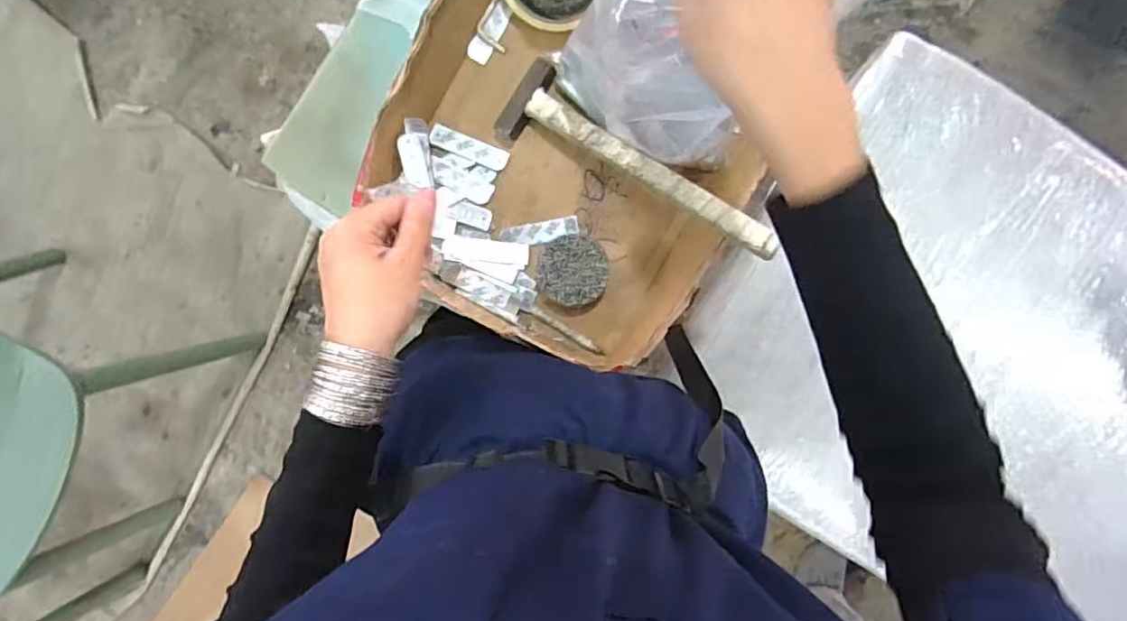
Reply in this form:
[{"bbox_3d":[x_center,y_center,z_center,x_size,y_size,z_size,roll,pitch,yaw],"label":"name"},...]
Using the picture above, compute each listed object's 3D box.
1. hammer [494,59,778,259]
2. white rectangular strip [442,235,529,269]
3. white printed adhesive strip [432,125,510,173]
[{"bbox_3d":[0.056,-0.106,0.458,0.228,0.018,0.062,35,96,12],"label":"hammer"},{"bbox_3d":[-0.063,-0.048,0.500,0.069,0.005,0.021,6,77,-9],"label":"white rectangular strip"},{"bbox_3d":[-0.076,-0.132,0.494,0.063,0.009,0.019,22,95,-2],"label":"white printed adhesive strip"}]

